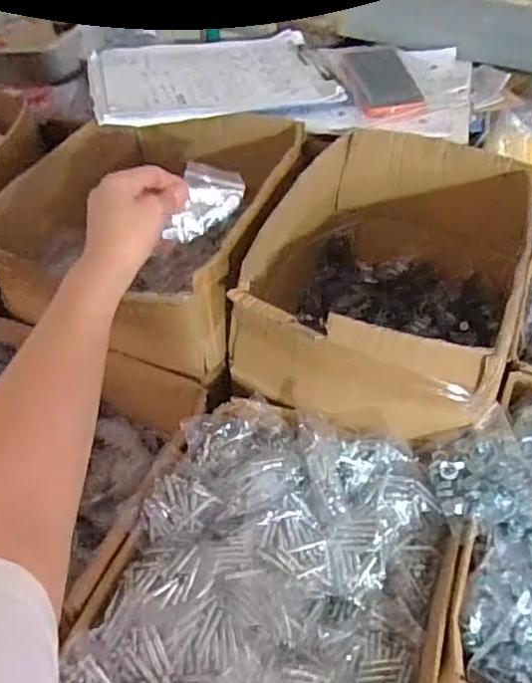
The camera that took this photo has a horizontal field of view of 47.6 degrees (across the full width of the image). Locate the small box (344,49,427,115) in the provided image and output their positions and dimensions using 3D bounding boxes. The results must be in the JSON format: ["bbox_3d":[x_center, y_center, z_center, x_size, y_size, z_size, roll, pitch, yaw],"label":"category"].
[{"bbox_3d":[0.148,-0.332,0.762,0.082,0.016,0.146,-3,53,-5],"label":"small box"}]

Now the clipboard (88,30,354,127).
[{"bbox_3d":[-0.073,-0.351,0.786,0.300,0.016,0.221,-10,48,-11],"label":"clipboard"}]

